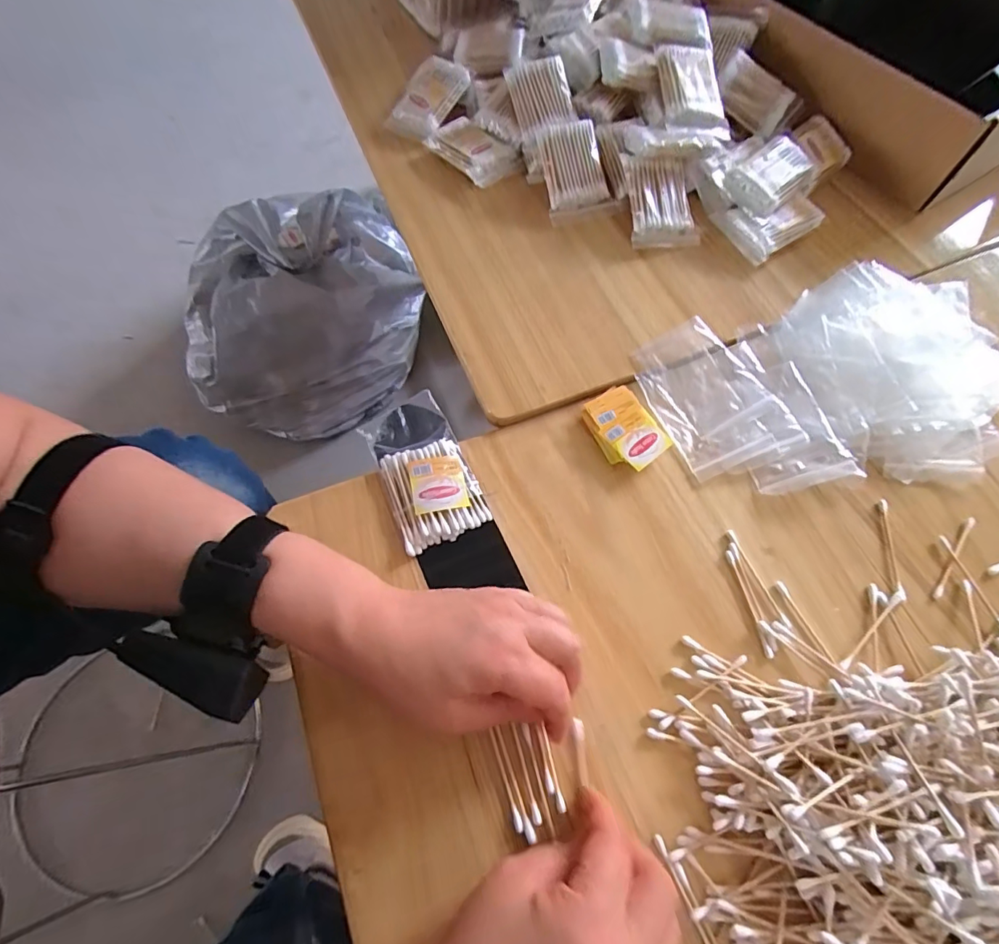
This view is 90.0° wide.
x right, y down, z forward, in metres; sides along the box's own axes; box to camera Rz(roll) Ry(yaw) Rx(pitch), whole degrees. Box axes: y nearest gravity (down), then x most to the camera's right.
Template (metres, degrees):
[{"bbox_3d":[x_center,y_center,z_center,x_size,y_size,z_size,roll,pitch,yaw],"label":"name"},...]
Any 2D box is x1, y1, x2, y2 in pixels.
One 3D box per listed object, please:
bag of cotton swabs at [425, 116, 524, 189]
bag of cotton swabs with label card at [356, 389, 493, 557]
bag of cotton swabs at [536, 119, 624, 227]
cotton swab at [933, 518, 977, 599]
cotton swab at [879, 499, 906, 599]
[{"bbox_3d":[-0.025,-0.321,0.496,0.064,0.022,0.084,-40,73,-17],"label":"bag of cotton swabs"},{"bbox_3d":[-0.057,-0.004,0.368,0.063,0.011,0.117,-23,68,-10],"label":"bag of cotton swabs with label card"},{"bbox_3d":[0.072,-0.284,0.473,0.062,0.018,0.090,-9,92,-3],"label":"bag of cotton swabs"},{"bbox_3d":[0.311,0.058,0.340,0.006,0.004,0.068,36,71,14],"label":"cotton swab"},{"bbox_3d":[0.268,0.052,0.341,0.006,0.006,0.069,8,66,3],"label":"cotton swab"}]

